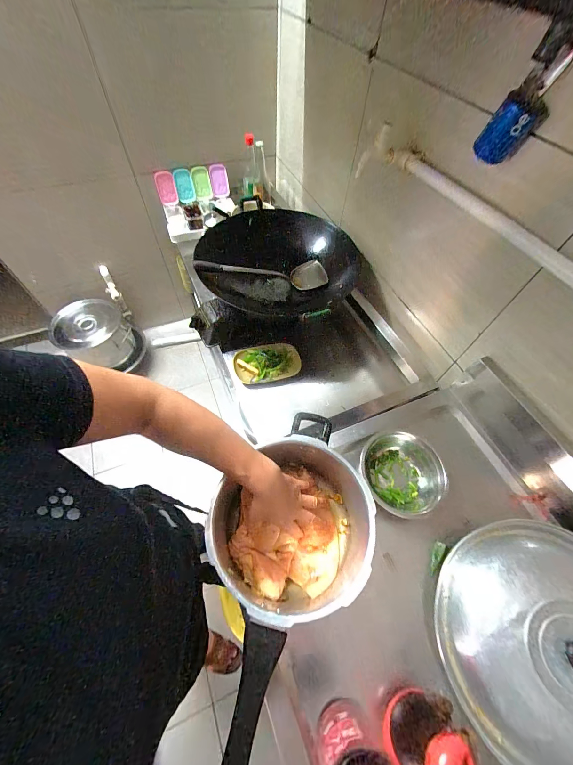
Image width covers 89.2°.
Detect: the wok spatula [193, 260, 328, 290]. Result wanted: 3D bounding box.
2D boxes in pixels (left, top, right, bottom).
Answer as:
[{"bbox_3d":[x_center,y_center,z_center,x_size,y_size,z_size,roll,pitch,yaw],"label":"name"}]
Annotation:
[{"bbox_3d":[-0.066,-0.336,0.857,0.389,0.054,0.096,1,58,-19],"label":"wok spatula"}]

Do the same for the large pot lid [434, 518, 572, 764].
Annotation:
[{"bbox_3d":[0.405,0.393,0.420,0.337,0.075,0.337,-3,65,7],"label":"large pot lid"}]

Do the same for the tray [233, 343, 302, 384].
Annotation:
[{"bbox_3d":[-0.058,-0.050,0.881,0.196,0.056,0.126,-6,59,-8],"label":"tray"}]

